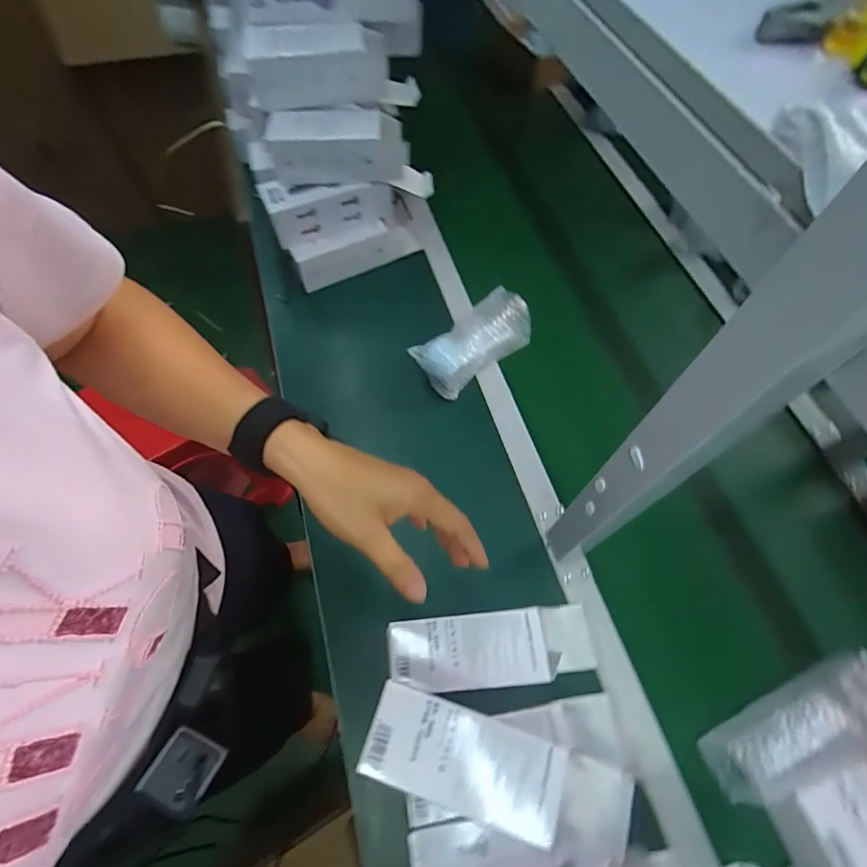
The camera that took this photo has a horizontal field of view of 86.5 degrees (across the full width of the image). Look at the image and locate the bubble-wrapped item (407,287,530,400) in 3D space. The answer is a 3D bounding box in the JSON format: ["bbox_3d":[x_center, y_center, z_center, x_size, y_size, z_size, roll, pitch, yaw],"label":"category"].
[{"bbox_3d":[0.063,-0.146,0.724,0.201,0.063,0.088,-38,70,-19],"label":"bubble-wrapped item"}]

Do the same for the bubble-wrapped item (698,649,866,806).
[{"bbox_3d":[0.387,0.301,0.480,0.201,0.066,0.068,-18,65,-11],"label":"bubble-wrapped item"}]

